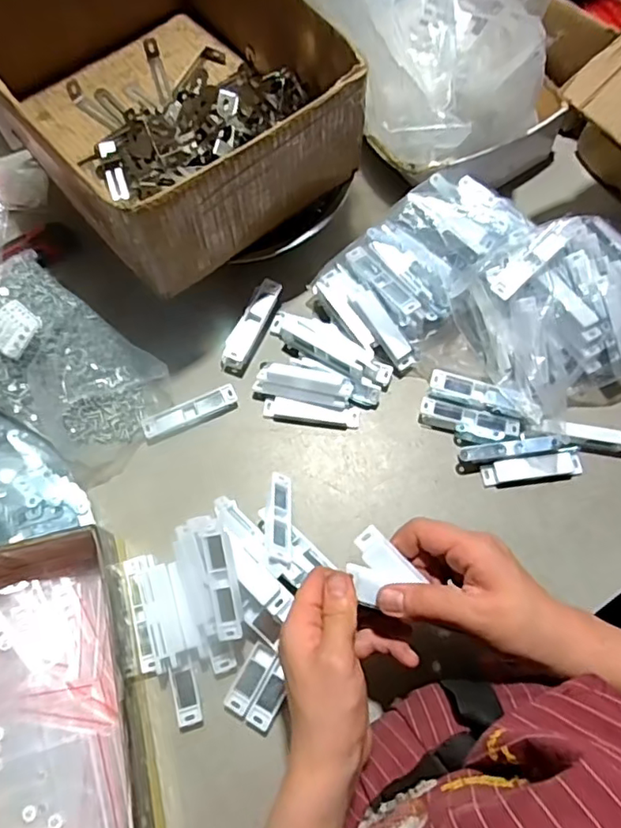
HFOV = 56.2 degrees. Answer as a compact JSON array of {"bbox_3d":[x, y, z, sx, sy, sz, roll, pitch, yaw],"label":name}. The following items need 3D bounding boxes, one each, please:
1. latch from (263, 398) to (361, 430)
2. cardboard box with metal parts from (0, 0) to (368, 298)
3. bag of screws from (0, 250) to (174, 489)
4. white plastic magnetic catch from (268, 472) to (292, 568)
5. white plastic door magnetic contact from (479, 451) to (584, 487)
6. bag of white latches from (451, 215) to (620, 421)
[{"bbox_3d":[0.001,-0.001,0.570,0.094,0.012,0.023,6,70,3],"label":"latch"},{"bbox_3d":[-0.134,-0.307,0.545,0.243,0.117,0.317,-38,74,-12],"label":"cardboard box with metal parts"},{"bbox_3d":[-0.252,-0.052,0.560,0.220,0.085,0.140,35,74,13],"label":"bag of screws"},{"bbox_3d":[-0.027,0.094,0.521,0.018,0.021,0.092,-2,42,0],"label":"white plastic magnetic catch"},{"bbox_3d":[0.210,0.050,0.548,0.094,0.011,0.023,-8,70,-2],"label":"white plastic door magnetic contact"},{"bbox_3d":[0.260,-0.101,0.566,0.196,0.076,0.161,-24,71,-8],"label":"bag of white latches"}]

